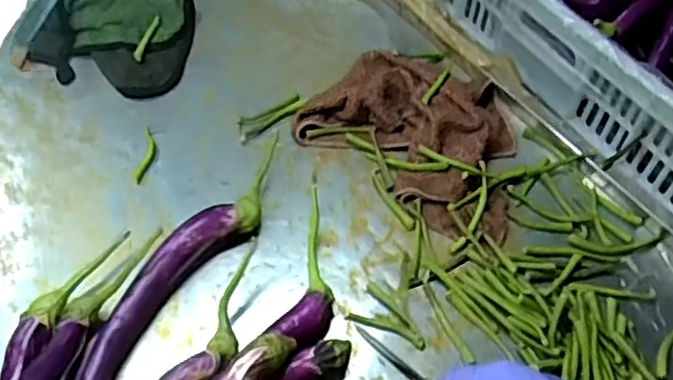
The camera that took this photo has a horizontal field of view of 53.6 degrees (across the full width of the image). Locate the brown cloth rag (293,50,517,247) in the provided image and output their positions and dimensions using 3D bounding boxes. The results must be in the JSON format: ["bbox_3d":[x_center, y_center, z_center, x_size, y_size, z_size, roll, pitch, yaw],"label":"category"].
[{"bbox_3d":[0.107,-0.069,0.732,0.261,0.042,0.205,32,57,21],"label":"brown cloth rag"}]

